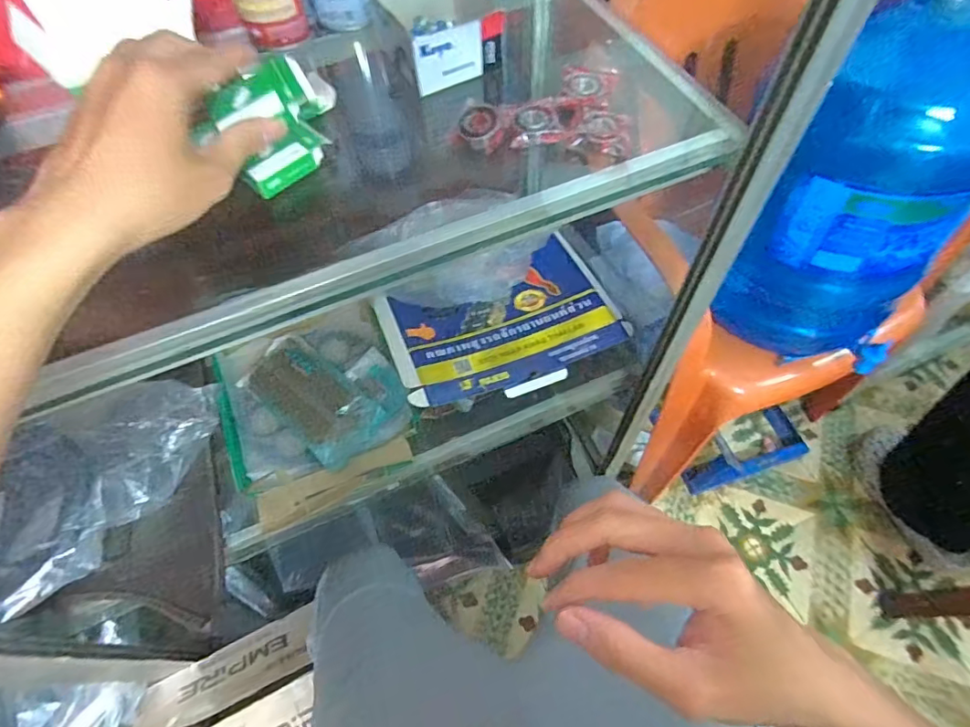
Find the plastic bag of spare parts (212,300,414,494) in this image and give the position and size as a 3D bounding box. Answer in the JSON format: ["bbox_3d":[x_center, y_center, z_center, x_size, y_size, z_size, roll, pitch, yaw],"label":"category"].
[{"bbox_3d":[-0.230,0.038,0.697,0.230,0.052,0.234,-22,61,-10],"label":"plastic bag of spare parts"}]

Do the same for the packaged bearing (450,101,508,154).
[{"bbox_3d":[-0.002,-0.181,0.401,0.039,0.015,0.041,15,61,11],"label":"packaged bearing"}]

